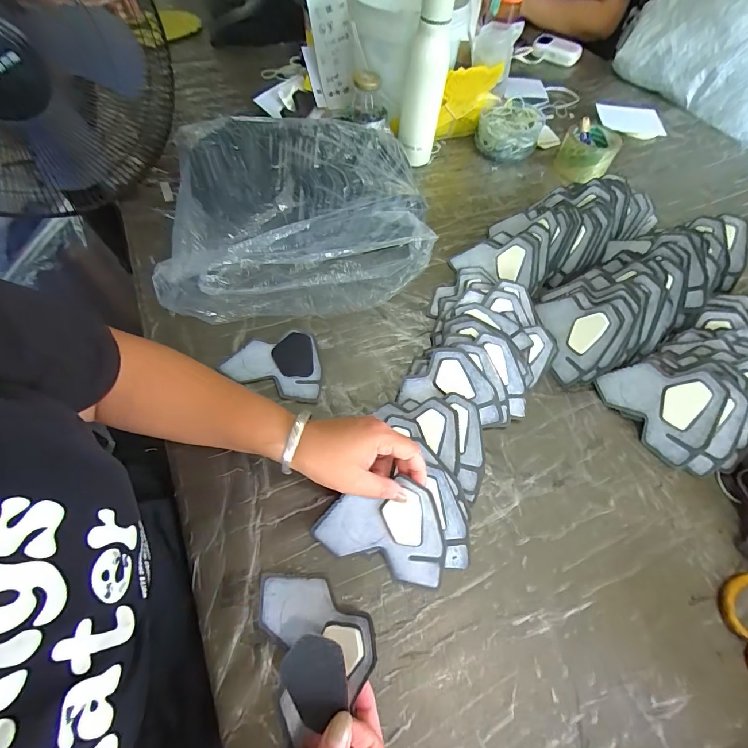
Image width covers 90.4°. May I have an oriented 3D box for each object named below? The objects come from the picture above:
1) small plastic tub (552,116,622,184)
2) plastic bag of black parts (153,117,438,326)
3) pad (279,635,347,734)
[{"bbox_3d":[0.406,-0.424,0.710,0.096,0.062,0.115,23,62,10],"label":"small plastic tub"},{"bbox_3d":[-0.094,-0.230,0.516,0.360,0.139,0.314,-14,62,-10],"label":"plastic bag of black parts"},{"bbox_3d":[-0.043,0.222,0.269,0.054,0.005,0.055,-37,81,11],"label":"pad"}]

